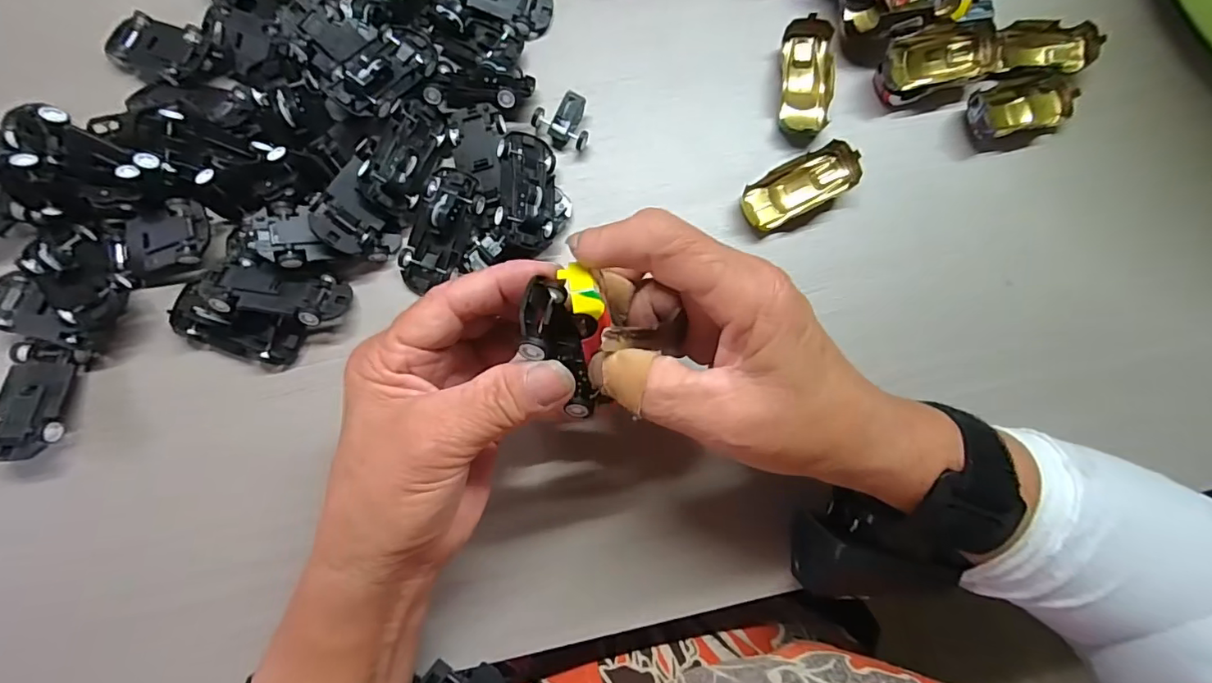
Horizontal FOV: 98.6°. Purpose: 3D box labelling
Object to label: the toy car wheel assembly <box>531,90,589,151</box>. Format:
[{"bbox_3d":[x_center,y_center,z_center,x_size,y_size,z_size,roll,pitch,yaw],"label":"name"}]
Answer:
[{"bbox_3d":[-0.023,-0.122,0.288,0.031,0.015,0.026,19,83,-2],"label":"toy car wheel assembly"}]

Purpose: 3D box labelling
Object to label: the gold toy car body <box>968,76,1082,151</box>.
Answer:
[{"bbox_3d":[0.243,-0.135,0.306,0.065,0.016,0.036,-20,86,-6],"label":"gold toy car body"}]

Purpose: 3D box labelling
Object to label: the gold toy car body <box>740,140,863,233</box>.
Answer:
[{"bbox_3d":[0.107,-0.083,0.287,0.062,0.020,0.032,-27,87,-6],"label":"gold toy car body"}]

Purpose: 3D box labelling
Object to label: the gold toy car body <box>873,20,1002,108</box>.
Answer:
[{"bbox_3d":[0.191,-0.160,0.301,0.069,0.022,0.031,-16,85,-5],"label":"gold toy car body"}]

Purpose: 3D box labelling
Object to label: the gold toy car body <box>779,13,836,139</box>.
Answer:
[{"bbox_3d":[0.116,-0.150,0.299,0.027,0.014,0.063,3,84,-4],"label":"gold toy car body"}]

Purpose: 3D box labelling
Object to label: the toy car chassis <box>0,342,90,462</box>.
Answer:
[{"bbox_3d":[-0.272,0.028,0.247,0.033,0.021,0.052,2,84,-4],"label":"toy car chassis"}]

